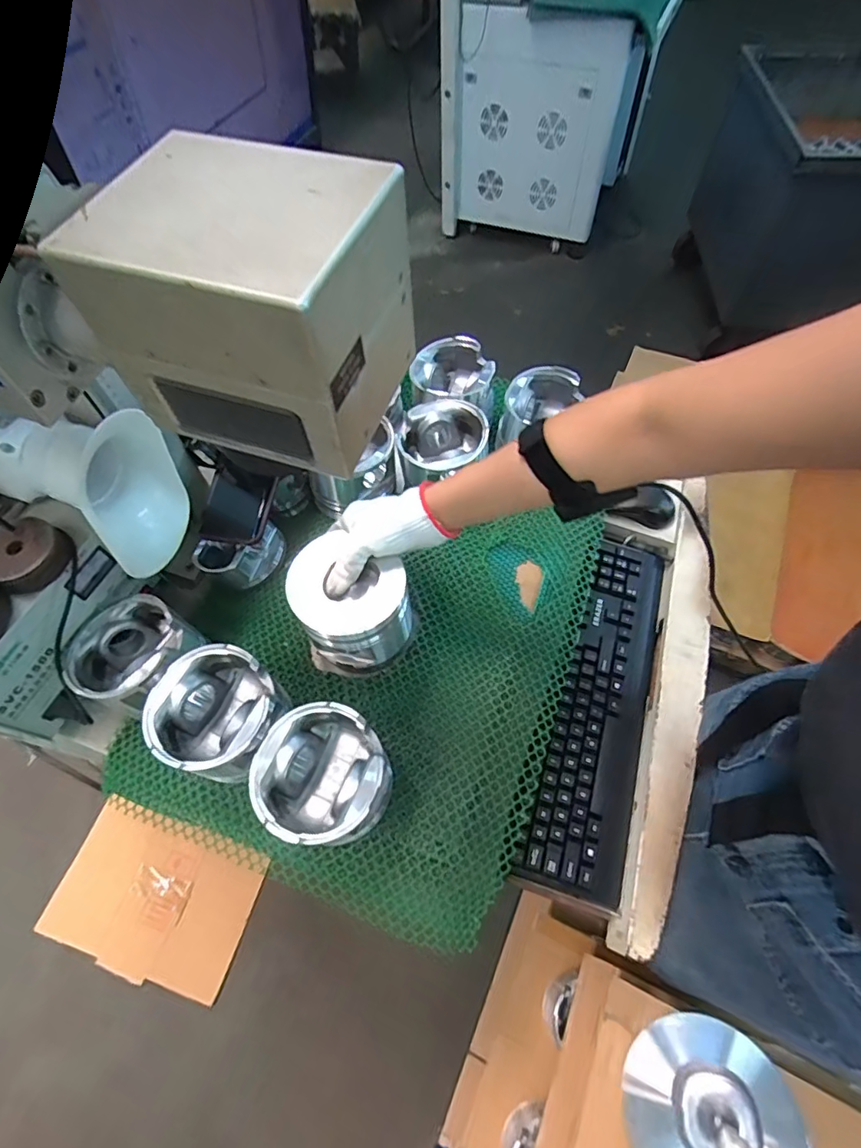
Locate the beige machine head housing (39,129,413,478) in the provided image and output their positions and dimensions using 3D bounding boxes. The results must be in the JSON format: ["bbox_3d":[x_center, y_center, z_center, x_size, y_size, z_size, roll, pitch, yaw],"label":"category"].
[{"bbox_3d":[-0.080,-0.116,0.236,0.111,0.099,0.113,16,62,11],"label":"beige machine head housing"}]

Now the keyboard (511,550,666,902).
[{"bbox_3d":[0.219,0.150,0.652,0.127,0.033,0.441,18,62,12],"label":"keyboard"}]

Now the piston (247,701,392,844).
[{"bbox_3d":[-0.094,0.187,0.481,0.109,0.106,0.103,-28,63,-14],"label":"piston"}]

